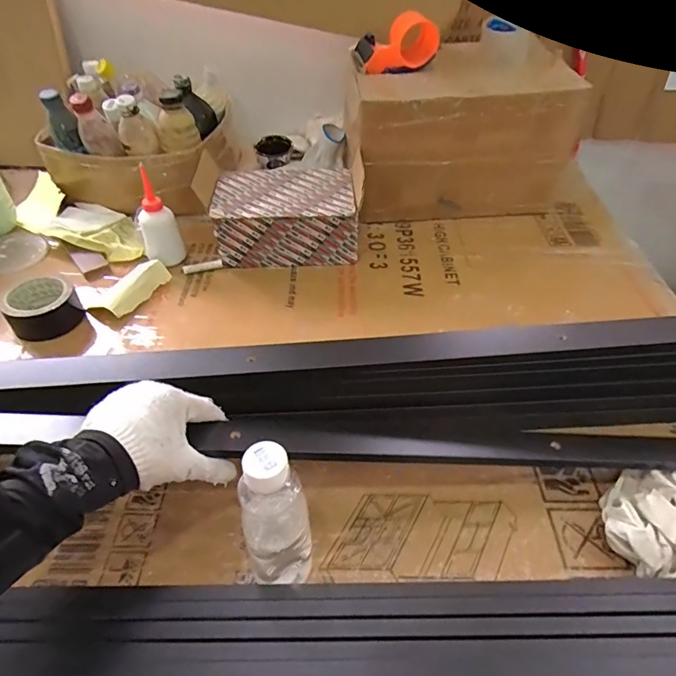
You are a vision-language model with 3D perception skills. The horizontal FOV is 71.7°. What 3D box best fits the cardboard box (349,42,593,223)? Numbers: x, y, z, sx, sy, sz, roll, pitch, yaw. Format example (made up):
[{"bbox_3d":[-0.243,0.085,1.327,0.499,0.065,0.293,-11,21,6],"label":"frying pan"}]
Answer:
[{"bbox_3d":[0.209,-0.363,0.847,0.378,0.236,0.207,-4,45,-4],"label":"cardboard box"}]

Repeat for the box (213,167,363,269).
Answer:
[{"bbox_3d":[-0.085,-0.197,0.790,0.221,0.119,0.141,-3,45,-4],"label":"box"}]

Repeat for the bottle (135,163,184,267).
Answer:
[{"bbox_3d":[-0.290,-0.193,0.742,0.058,0.165,0.045,-19,48,-18],"label":"bottle"}]

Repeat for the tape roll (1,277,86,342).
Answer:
[{"bbox_3d":[-0.433,-0.042,0.687,0.089,0.066,0.089,0,45,0],"label":"tape roll"}]

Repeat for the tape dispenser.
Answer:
[{"bbox_3d":[0.102,-0.515,0.816,0.146,0.079,0.059,-15,47,-15],"label":"tape dispenser"}]

